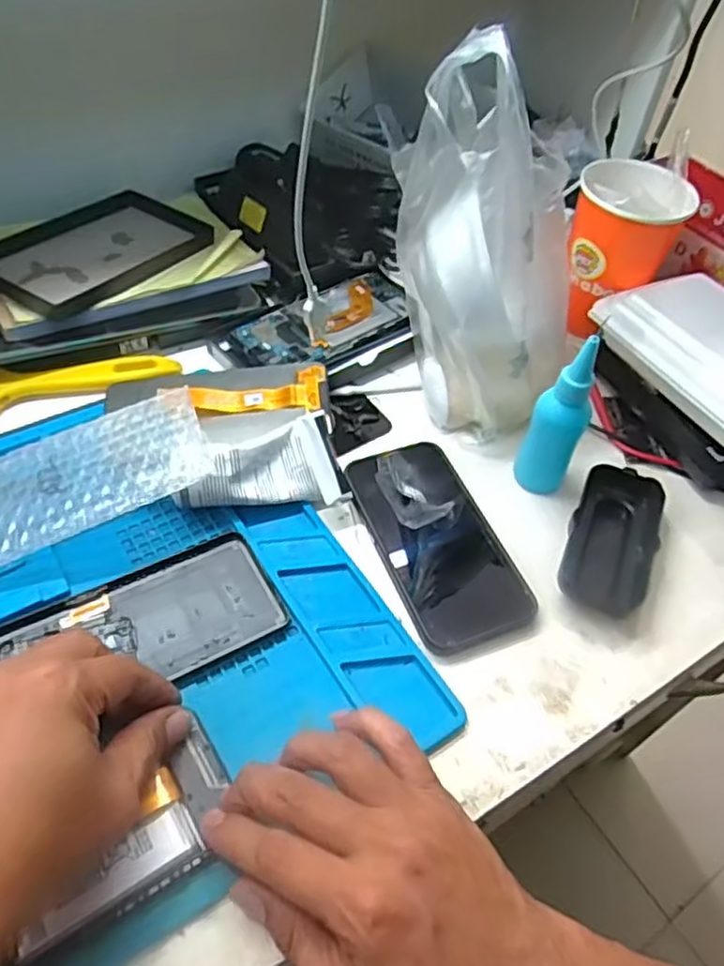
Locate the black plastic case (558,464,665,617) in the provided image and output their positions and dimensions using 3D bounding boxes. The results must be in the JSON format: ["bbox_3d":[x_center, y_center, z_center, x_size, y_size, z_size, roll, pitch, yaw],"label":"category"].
[{"bbox_3d":[0.163,0.035,0.448,0.054,0.024,0.102,23,53,12],"label":"black plastic case"}]

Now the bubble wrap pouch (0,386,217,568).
[{"bbox_3d":[-0.181,-0.003,0.421,0.171,0.008,0.088,-25,52,-9],"label":"bubble wrap pouch"}]

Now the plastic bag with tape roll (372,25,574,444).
[{"bbox_3d":[0.083,-0.162,0.464,0.097,0.205,0.171,-20,56,-20],"label":"plastic bag with tape roll"}]

